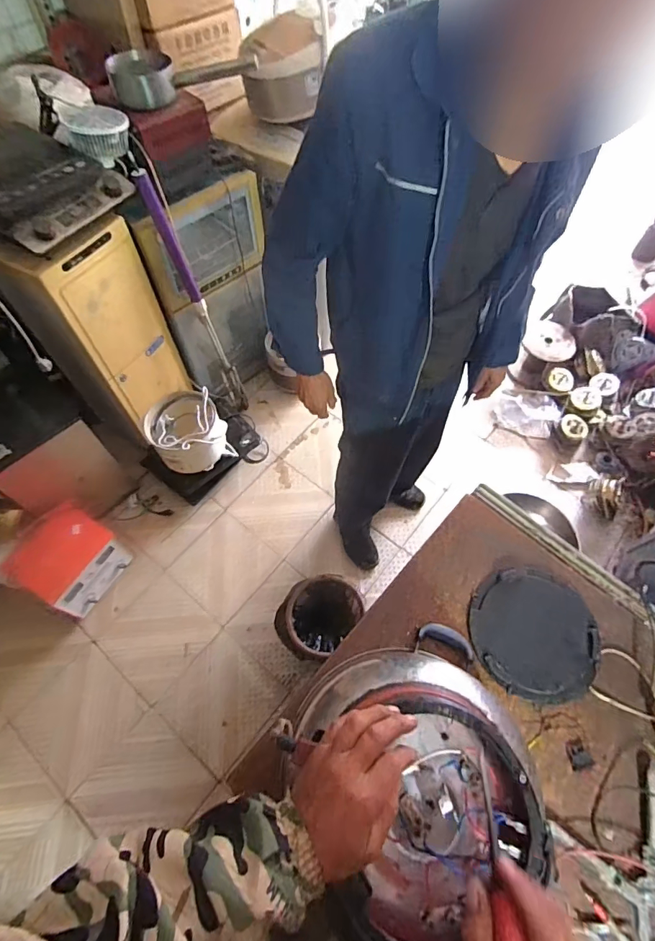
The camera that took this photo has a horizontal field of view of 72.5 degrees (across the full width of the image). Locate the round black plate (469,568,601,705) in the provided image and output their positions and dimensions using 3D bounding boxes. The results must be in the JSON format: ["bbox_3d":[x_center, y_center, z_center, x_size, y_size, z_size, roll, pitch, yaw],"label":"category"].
[{"bbox_3d":[0.315,0.245,0.677,0.183,0.016,0.182,7,61,3],"label":"round black plate"}]

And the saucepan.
[{"bbox_3d":[-0.350,-0.967,1.087,0.342,0.071,0.117,-23,63,-12],"label":"saucepan"}]

